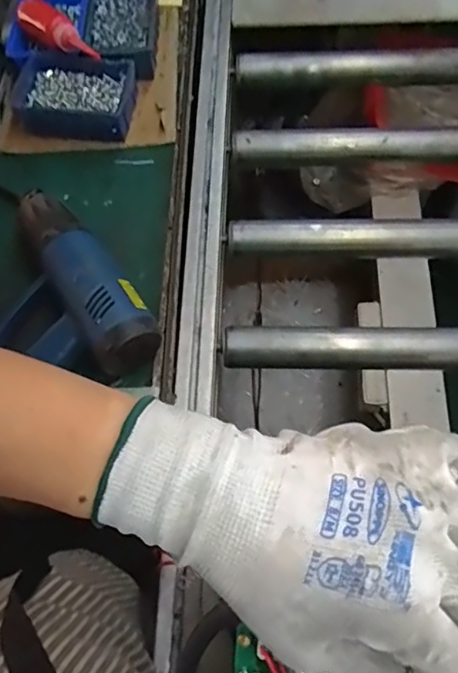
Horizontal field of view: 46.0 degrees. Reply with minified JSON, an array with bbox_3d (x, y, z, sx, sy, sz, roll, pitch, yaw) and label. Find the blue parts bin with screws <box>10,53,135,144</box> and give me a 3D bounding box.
[{"bbox_3d":[-0.199,-0.308,0.703,0.158,0.049,0.106,17,71,11],"label":"blue parts bin with screws"}]

